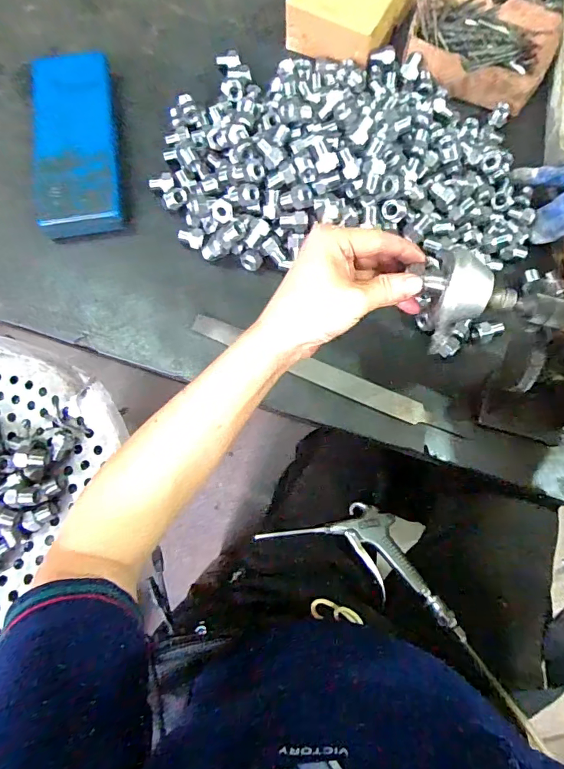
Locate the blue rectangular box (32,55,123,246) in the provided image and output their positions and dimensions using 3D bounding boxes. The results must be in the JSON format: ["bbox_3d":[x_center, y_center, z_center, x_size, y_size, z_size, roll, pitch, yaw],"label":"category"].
[{"bbox_3d":[-0.240,-0.281,0.518,0.091,0.027,0.247,-10,74,-4],"label":"blue rectangular box"}]

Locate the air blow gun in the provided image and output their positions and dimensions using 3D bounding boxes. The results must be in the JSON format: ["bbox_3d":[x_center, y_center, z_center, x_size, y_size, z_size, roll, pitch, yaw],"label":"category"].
[{"bbox_3d":[0.101,0.202,0.524,0.236,0.028,0.108,28,75,25],"label":"air blow gun"}]

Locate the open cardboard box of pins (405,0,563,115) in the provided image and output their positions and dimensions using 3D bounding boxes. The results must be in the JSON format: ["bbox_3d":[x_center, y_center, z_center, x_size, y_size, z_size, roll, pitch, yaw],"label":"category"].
[{"bbox_3d":[0.253,-0.435,0.565,0.179,0.044,0.157,23,75,6],"label":"open cardboard box of pins"}]

